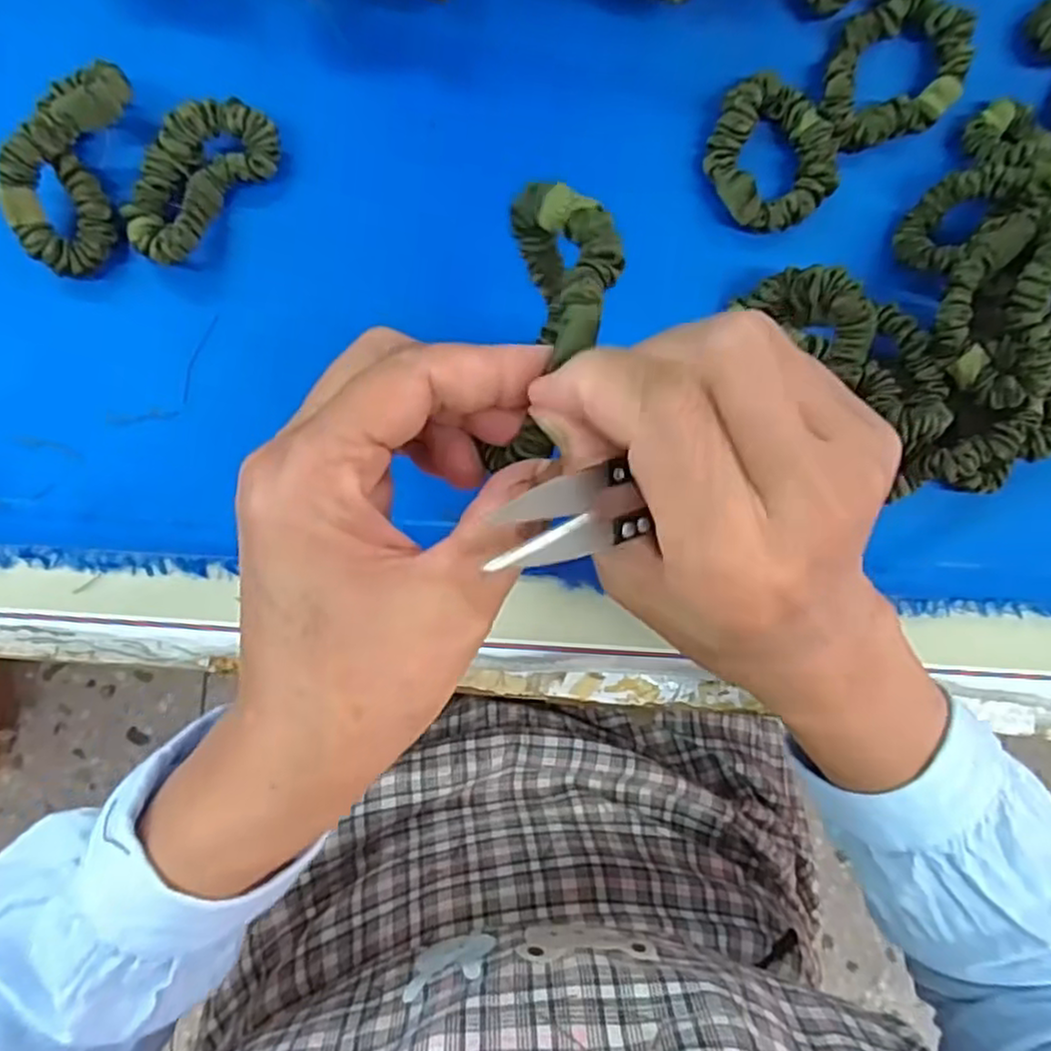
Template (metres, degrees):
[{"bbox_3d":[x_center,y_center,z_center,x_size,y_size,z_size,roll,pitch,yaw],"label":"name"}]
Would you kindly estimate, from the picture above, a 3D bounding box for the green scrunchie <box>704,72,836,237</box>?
[{"bbox_3d":[0.105,-0.160,0.313,0.052,0.020,0.059,-34,95,-4],"label":"green scrunchie"}]

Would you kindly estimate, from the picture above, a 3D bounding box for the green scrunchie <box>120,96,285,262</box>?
[{"bbox_3d":[-0.132,-0.139,0.288,0.036,0.020,0.070,40,87,-6],"label":"green scrunchie"}]

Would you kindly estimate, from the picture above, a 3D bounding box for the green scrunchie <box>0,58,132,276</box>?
[{"bbox_3d":[-0.177,-0.139,0.279,0.033,0.026,0.077,14,90,-7],"label":"green scrunchie"}]

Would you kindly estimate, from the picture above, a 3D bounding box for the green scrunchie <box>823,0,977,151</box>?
[{"bbox_3d":[0.158,-0.196,0.305,0.061,0.018,0.053,-16,93,-6],"label":"green scrunchie"}]

